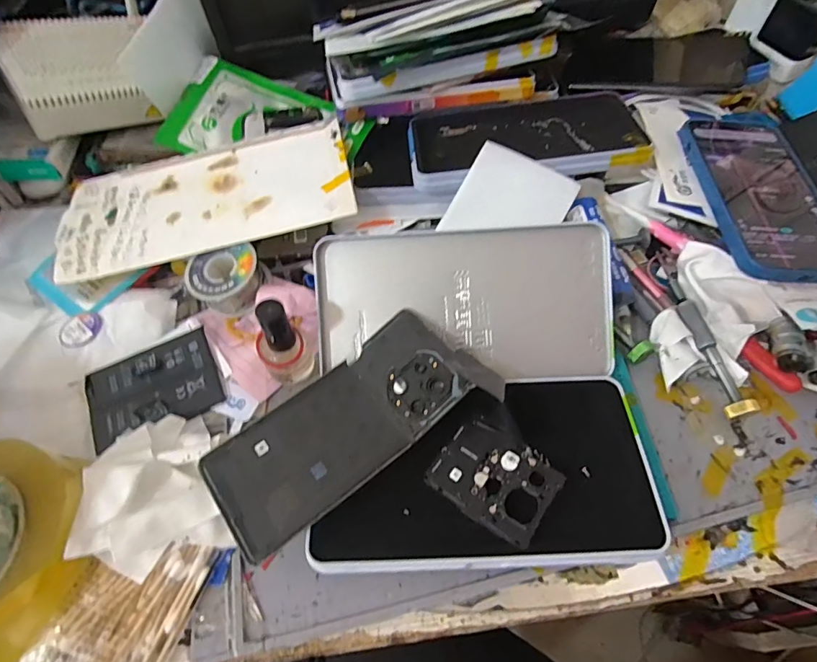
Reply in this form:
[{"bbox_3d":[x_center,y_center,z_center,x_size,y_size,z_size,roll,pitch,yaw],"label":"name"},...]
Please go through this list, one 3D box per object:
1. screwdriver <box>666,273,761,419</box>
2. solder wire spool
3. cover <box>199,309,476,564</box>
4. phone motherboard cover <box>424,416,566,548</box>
[{"bbox_3d":[0.196,0.007,0.302,0.014,0.017,0.104,-11,57,-4],"label":"screwdriver"},{"bbox_3d":[-0.136,-0.038,0.340,0.054,0.027,0.043,-14,57,-6],"label":"solder wire spool"},{"bbox_3d":[-0.040,0.054,0.267,0.155,0.012,0.070,-36,62,-15],"label":"cover"},{"bbox_3d":[0.049,0.081,0.253,0.062,0.009,0.052,31,64,22],"label":"phone motherboard cover"}]

